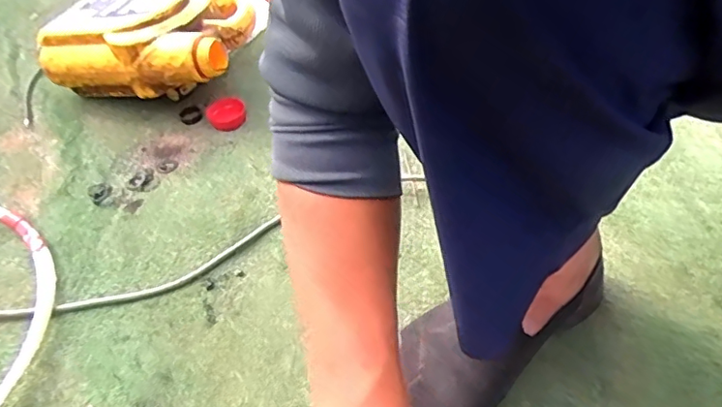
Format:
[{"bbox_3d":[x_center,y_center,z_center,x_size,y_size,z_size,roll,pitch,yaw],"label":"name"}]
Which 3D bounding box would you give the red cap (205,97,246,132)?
[{"bbox_3d":[-0.191,-0.127,0.783,0.052,0.013,0.063,-7,53,-19],"label":"red cap"}]

